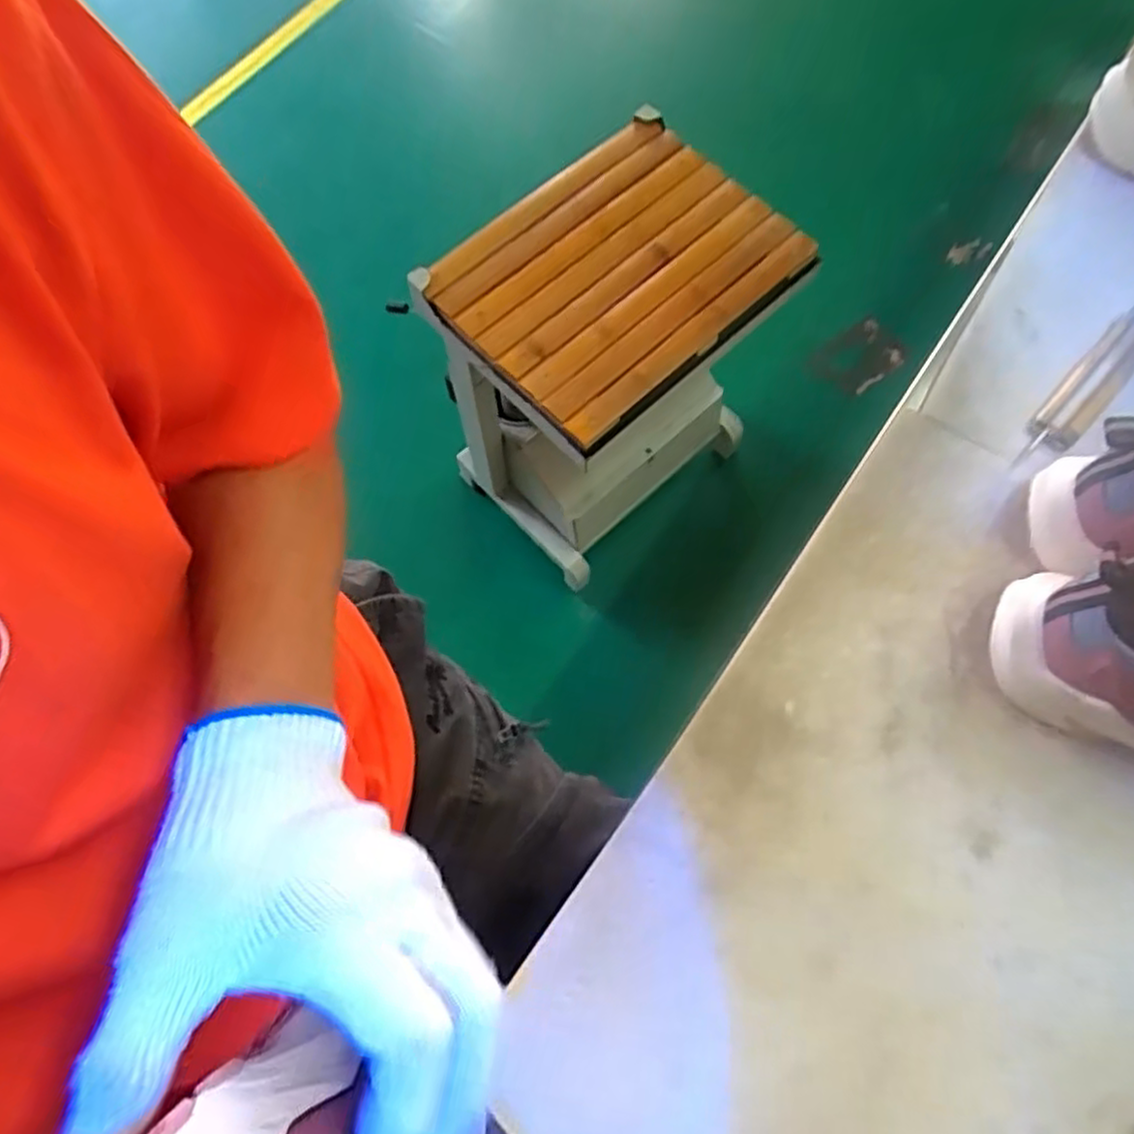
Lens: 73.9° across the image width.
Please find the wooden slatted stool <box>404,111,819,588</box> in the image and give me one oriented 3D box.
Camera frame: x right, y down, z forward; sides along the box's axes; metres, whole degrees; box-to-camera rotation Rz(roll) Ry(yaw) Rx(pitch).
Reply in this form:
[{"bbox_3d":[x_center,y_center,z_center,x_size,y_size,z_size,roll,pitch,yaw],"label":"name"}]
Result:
[{"bbox_3d":[0.062,-0.250,1.022,0.369,0.456,0.285,-40,73,-12],"label":"wooden slatted stool"}]

